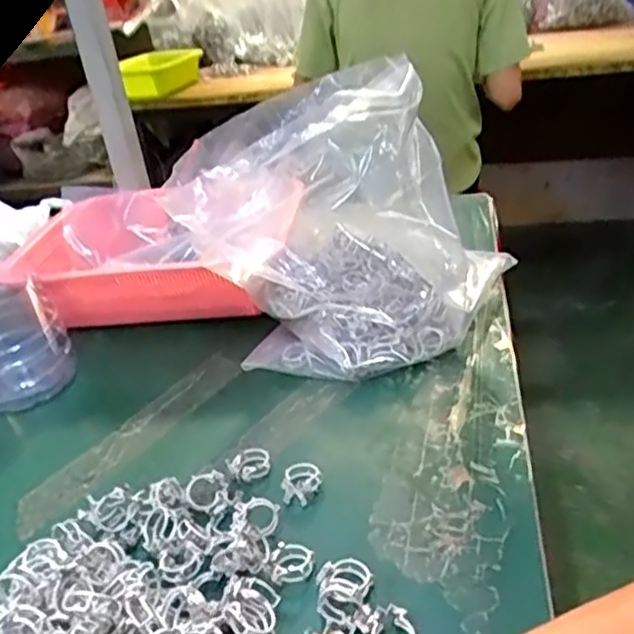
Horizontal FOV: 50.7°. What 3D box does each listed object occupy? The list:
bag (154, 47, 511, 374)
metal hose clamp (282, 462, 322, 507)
[{"bbox_3d":[0.031,-0.082,0.594,0.258,0.214,0.176,0,32,14],"label":"bag"},{"bbox_3d":[-0.011,0.117,0.469,0.025,0.012,0.032,-3,30,10],"label":"metal hose clamp"}]

